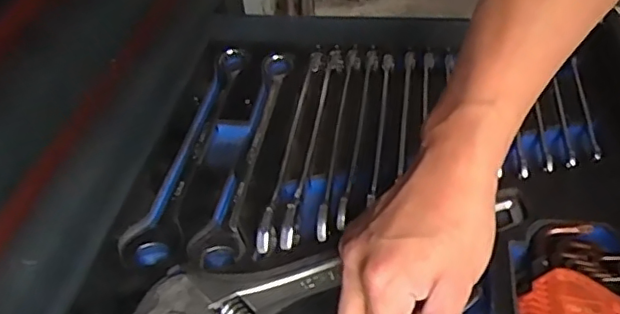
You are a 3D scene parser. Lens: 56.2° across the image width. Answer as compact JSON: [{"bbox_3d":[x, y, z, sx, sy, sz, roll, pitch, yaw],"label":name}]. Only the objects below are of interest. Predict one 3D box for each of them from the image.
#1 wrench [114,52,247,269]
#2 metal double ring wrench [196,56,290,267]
[{"bbox_3d":[-0.102,-0.014,0.523,0.037,0.014,0.276,3,42,11],"label":"wrench"},{"bbox_3d":[-0.052,-0.009,0.520,0.030,0.014,0.262,3,42,11],"label":"metal double ring wrench"}]

